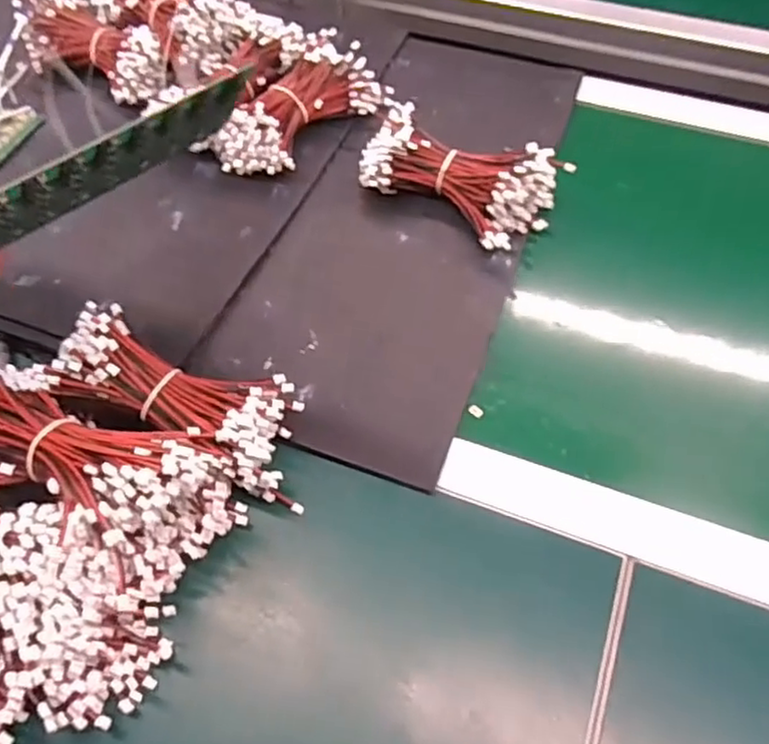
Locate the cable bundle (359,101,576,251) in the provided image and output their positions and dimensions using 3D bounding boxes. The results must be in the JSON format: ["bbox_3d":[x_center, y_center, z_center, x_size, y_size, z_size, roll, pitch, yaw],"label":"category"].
[{"bbox_3d":[0.063,-0.168,0.576,0.167,0.052,0.086,25,61,17],"label":"cable bundle"}]

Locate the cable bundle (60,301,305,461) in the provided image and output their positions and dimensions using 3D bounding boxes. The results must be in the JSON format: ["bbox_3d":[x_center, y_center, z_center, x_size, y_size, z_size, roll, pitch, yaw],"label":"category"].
[{"bbox_3d":[-0.140,0.011,0.457,0.157,0.067,0.066,21,59,14],"label":"cable bundle"}]

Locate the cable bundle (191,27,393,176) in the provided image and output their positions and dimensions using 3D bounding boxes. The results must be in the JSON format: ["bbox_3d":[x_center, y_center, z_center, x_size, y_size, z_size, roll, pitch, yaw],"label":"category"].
[{"bbox_3d":[-0.081,-0.243,0.625,0.080,0.058,0.172,35,64,22],"label":"cable bundle"}]

